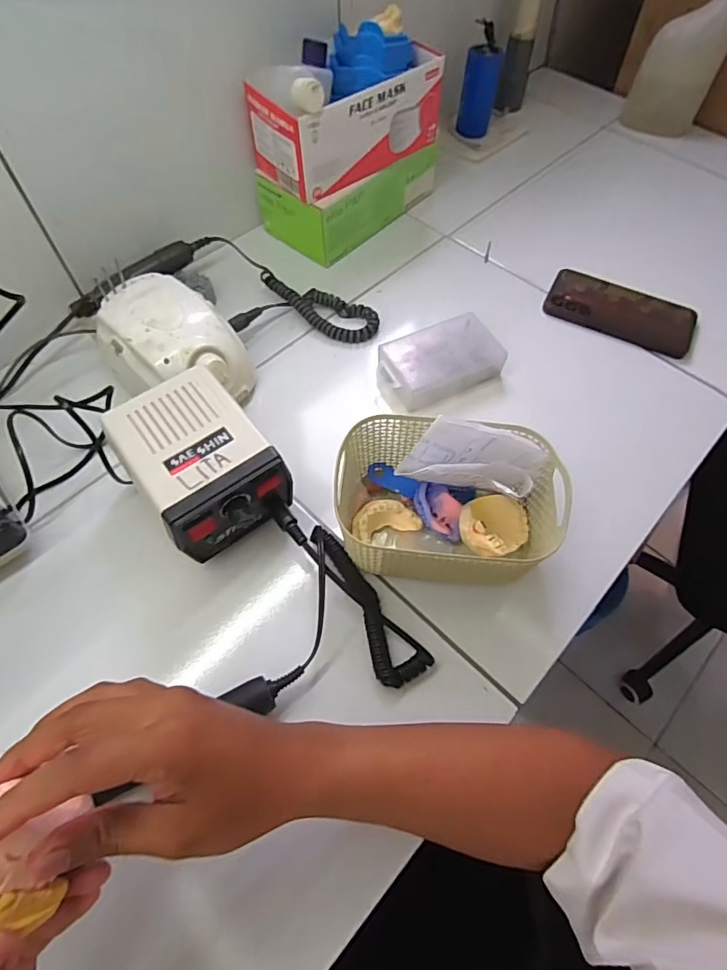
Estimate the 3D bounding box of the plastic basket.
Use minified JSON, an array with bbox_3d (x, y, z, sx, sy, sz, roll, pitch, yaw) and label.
[{"bbox_3d":[0.065,0.015,0.396,0.165,0.088,0.125,6,60,2],"label":"plastic basket"}]

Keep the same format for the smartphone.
[{"bbox_3d":[0.299,-0.204,0.576,0.165,0.005,0.089,24,63,12],"label":"smartphone"}]

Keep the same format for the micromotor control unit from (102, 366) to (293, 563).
[{"bbox_3d":[-0.137,-0.014,0.421,0.105,0.085,0.132,-33,66,-18],"label":"micromotor control unit"}]

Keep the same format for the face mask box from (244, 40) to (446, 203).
[{"bbox_3d":[-0.015,-0.416,0.560,0.206,0.089,0.100,-34,66,-18],"label":"face mask box"}]

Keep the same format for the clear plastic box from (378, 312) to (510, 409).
[{"bbox_3d":[0.077,-0.128,0.519,0.128,0.035,0.078,-24,64,-14],"label":"clear plastic box"}]

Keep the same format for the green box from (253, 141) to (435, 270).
[{"bbox_3d":[-0.014,-0.380,0.632,0.221,0.068,0.112,-39,68,-20],"label":"green box"}]

